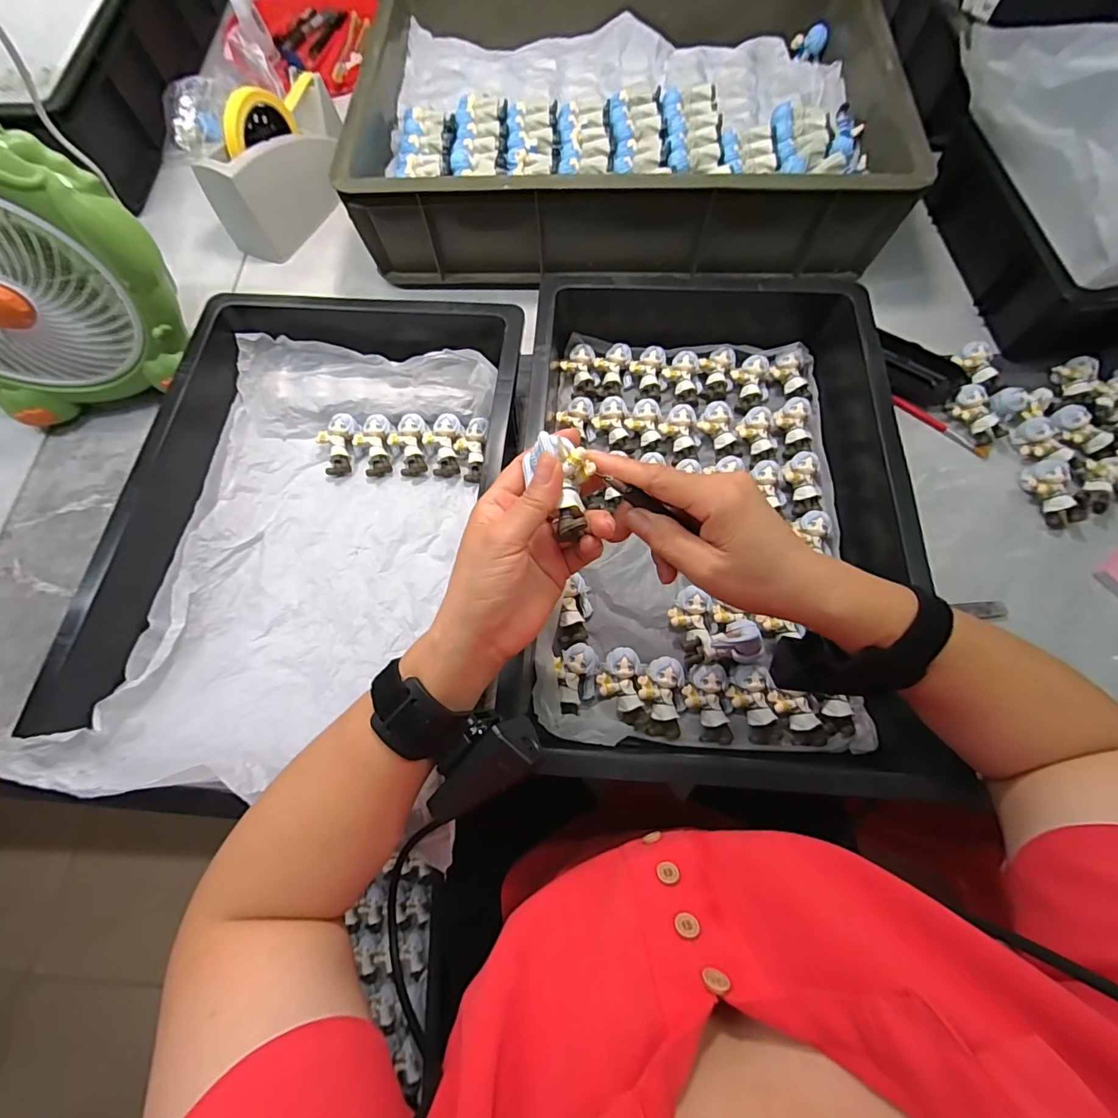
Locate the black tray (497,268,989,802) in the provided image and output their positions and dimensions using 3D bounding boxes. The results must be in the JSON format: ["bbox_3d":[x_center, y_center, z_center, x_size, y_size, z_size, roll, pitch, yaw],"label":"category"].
[{"bbox_3d":[0.132,-0.062,0.426,0.299,0.088,0.462,0,70,2],"label":"black tray"}]

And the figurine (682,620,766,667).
[{"bbox_3d":[0.130,0.068,0.383,0.059,0.026,0.030,-12,69,14],"label":"figurine"}]

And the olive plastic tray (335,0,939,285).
[{"bbox_3d":[0.072,-0.523,0.570,0.566,0.103,0.397,0,70,2],"label":"olive plastic tray"}]

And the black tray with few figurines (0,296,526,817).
[{"bbox_3d":[-0.199,-0.048,0.428,0.298,0.088,0.467,5,70,4],"label":"black tray with few figurines"}]

